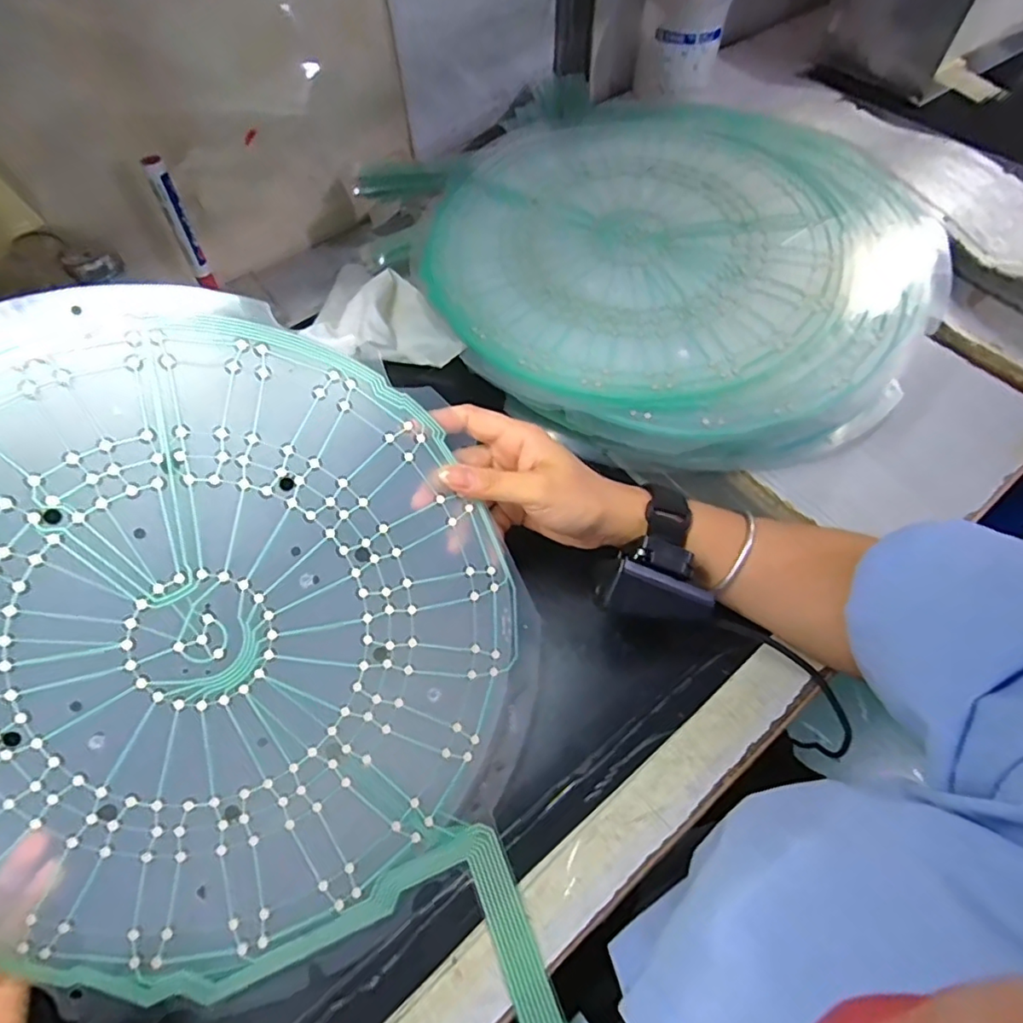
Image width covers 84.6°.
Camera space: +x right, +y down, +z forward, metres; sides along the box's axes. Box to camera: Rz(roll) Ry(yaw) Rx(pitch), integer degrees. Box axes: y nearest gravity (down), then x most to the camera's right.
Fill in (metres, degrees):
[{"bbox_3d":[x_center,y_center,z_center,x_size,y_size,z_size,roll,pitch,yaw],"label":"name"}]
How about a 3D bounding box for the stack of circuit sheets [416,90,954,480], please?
[{"bbox_3d":[0.148,-0.227,0.519,0.440,0.081,0.426,-16,61,-8],"label":"stack of circuit sheets"}]

